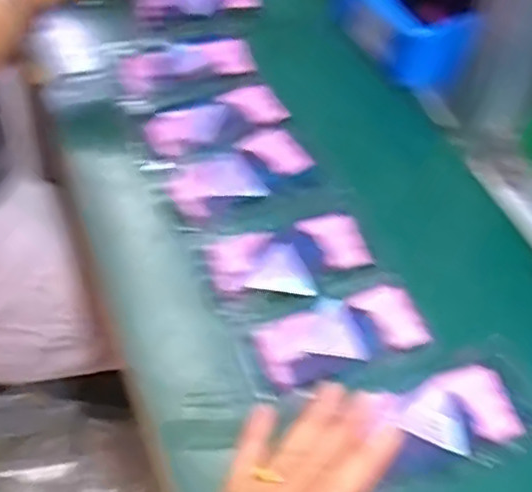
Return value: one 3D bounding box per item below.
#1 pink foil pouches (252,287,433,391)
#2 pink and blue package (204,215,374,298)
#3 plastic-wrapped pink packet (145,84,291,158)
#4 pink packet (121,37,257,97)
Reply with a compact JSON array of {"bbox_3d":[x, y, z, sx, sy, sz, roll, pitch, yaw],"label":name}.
[{"bbox_3d":[0.048,0.057,0.463,0.103,0.019,0.053,-20,57,-11],"label":"pink foil pouches"},{"bbox_3d":[0.016,0.009,0.497,0.108,0.013,0.055,-14,56,-7],"label":"pink and blue package"},{"bbox_3d":[-0.042,-0.106,0.582,0.112,0.005,0.055,-23,58,-13],"label":"plastic-wrapped pink packet"},{"bbox_3d":[-0.068,-0.160,0.616,0.113,0.009,0.043,-11,56,-5],"label":"pink packet"}]

